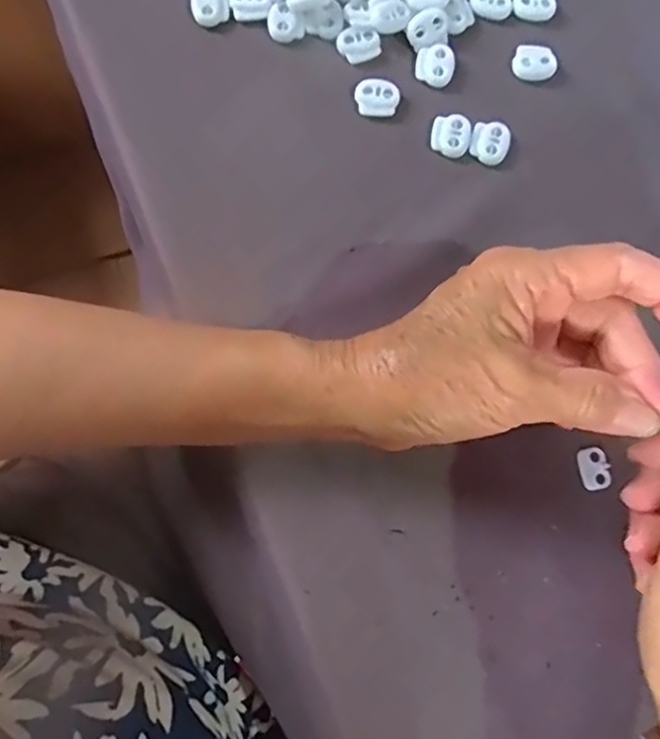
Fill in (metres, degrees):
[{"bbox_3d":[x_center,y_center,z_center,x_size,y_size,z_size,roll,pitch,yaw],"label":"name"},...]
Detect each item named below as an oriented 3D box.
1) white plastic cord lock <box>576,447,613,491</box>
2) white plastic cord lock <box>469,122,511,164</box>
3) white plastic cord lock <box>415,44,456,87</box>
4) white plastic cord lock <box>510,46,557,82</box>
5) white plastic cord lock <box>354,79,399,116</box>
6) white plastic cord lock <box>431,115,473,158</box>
[{"bbox_3d":[0.121,0.045,0.299,0.014,0.004,0.019,-13,79,-3],"label":"white plastic cord lock"},{"bbox_3d":[0.080,-0.114,0.329,0.020,0.005,0.021,17,79,3],"label":"white plastic cord lock"},{"bbox_3d":[0.054,-0.156,0.336,0.020,0.004,0.020,8,79,1],"label":"white plastic cord lock"},{"bbox_3d":[0.105,-0.158,0.339,0.023,0.004,0.019,3,79,0],"label":"white plastic cord lock"},{"bbox_3d":[0.024,-0.137,0.332,0.022,0.004,0.019,0,79,0],"label":"white plastic cord lock"},{"bbox_3d":[0.061,-0.117,0.329,0.020,0.006,0.020,7,79,1],"label":"white plastic cord lock"}]

